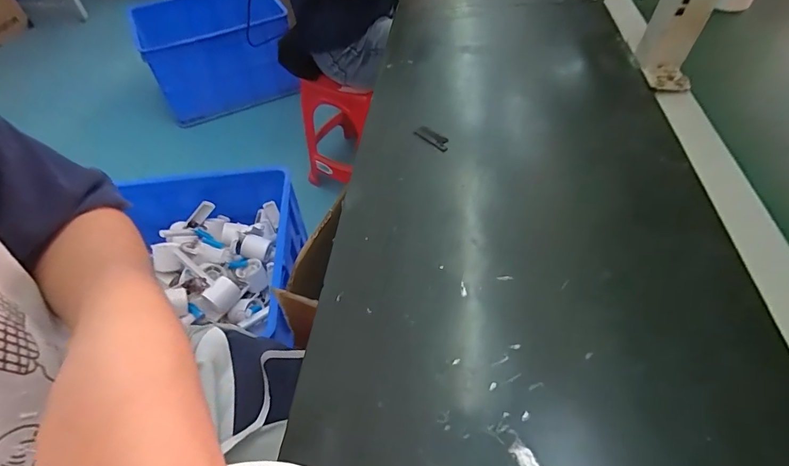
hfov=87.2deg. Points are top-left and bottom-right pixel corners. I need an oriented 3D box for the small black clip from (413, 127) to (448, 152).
[{"bbox_3d":[0.038,-0.093,0.414,0.037,0.012,0.012,33,59,29],"label":"small black clip"}]

